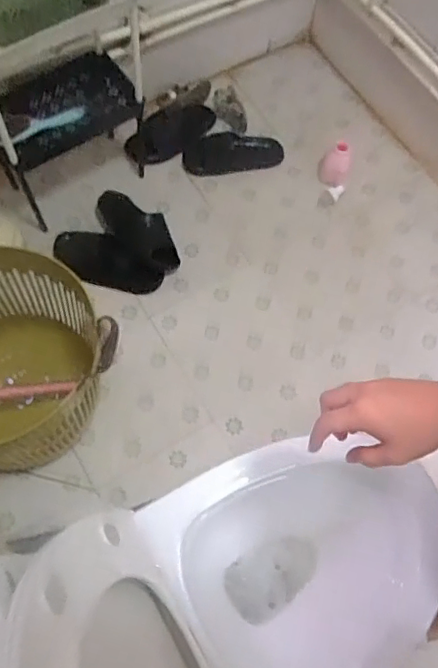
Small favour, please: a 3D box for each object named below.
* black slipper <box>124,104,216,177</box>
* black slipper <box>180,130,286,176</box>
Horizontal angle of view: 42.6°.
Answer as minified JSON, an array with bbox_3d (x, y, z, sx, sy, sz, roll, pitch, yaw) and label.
[{"bbox_3d":[-0.130,-0.523,1.452,0.245,0.056,0.111,-35,74,-16],"label":"black slipper"},{"bbox_3d":[0.036,-0.472,1.483,0.269,0.048,0.110,-8,68,-7],"label":"black slipper"}]

